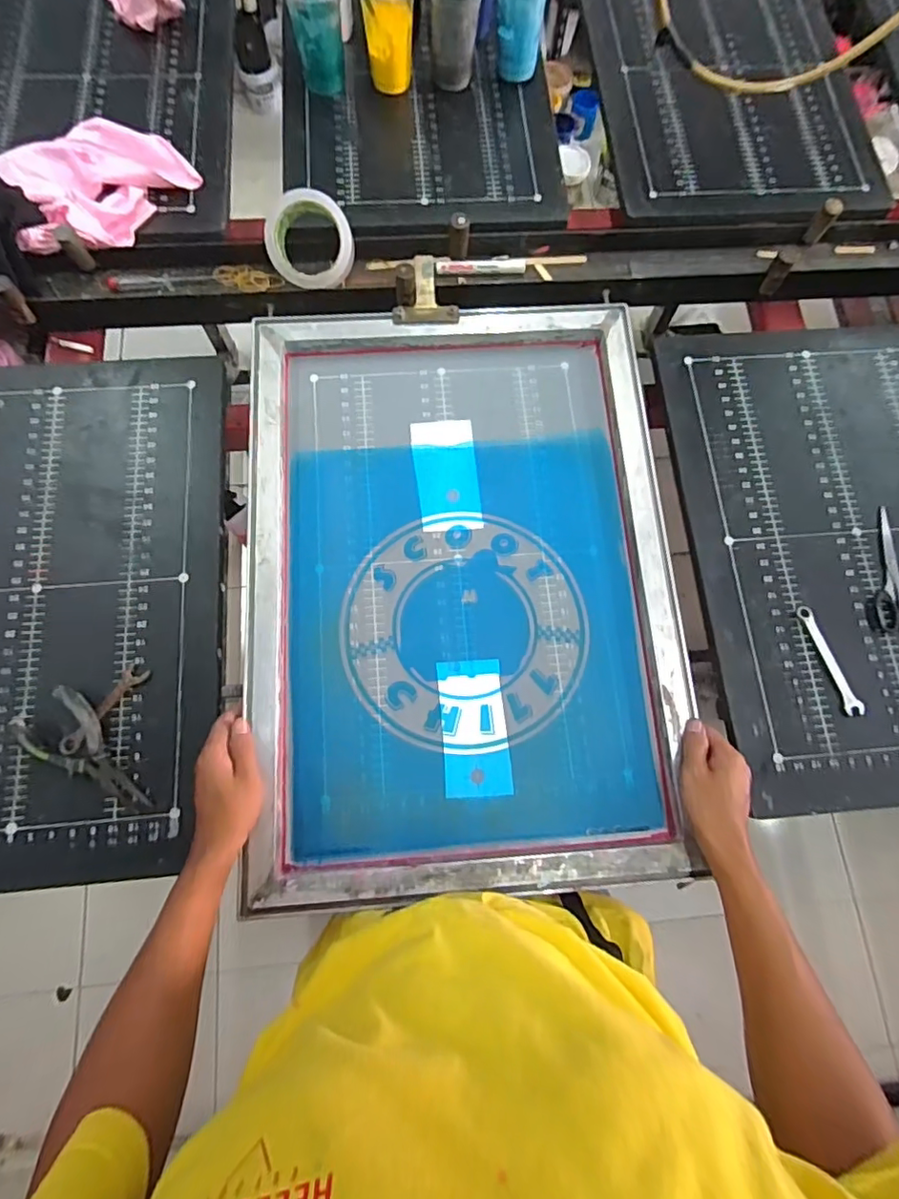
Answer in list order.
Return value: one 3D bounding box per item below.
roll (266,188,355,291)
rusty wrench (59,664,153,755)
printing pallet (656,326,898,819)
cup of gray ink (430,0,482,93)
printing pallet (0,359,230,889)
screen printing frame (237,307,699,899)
[{"bbox_3d":[-0.170,-0.438,0.674,0.101,0.037,0.099,-1,115,-7],"label":"roll"},{"bbox_3d":[-0.361,0.114,0.573,0.026,0.005,0.111,37,77,8],"label":"rusty wrench"},{"bbox_3d":[0.493,-0.072,0.662,0.402,0.023,0.593,-4,75,-3],"label":"printing pallet"},{"bbox_3d":[0.008,-0.807,0.776,0.079,0.123,0.084,0,75,-2],"label":"cup of gray ink"},{"bbox_3d":[-0.454,-0.001,0.606,0.397,0.024,0.574,-4,75,-3],"label":"printing pallet"},{"bbox_3d":[0.014,-0.031,0.628,0.465,0.041,0.652,-4,75,-3],"label":"screen printing frame"}]

